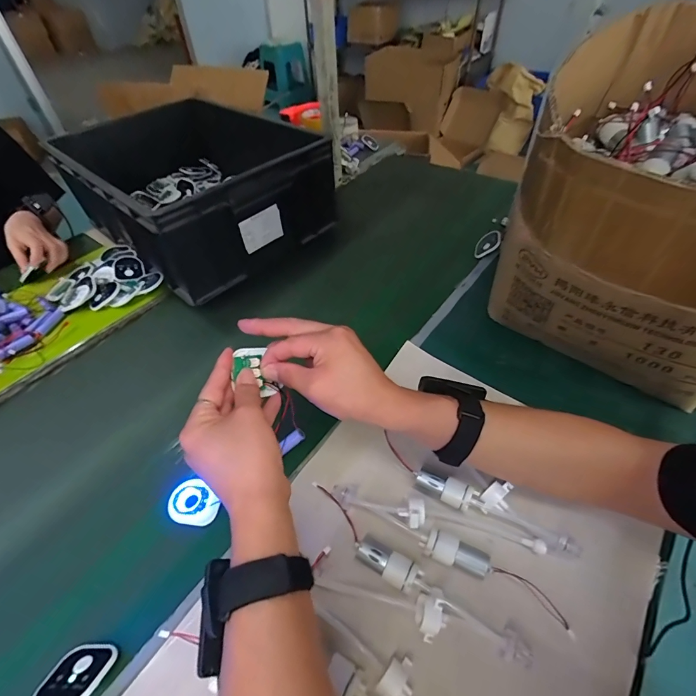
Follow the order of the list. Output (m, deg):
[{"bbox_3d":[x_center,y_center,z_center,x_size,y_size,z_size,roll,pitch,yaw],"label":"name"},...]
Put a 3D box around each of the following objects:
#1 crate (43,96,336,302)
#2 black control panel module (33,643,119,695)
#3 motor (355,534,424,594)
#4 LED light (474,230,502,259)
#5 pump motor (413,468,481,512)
[{"bbox_3d":[-0.318,-0.331,0.755,0.510,0.171,0.347,34,58,27],"label":"crate"},{"bbox_3d":[-0.224,0.270,0.306,0.049,0.004,0.058,-4,11,5],"label":"black control panel module"},{"bbox_3d":[0.037,0.205,0.357,0.060,0.023,0.025,25,54,22],"label":"motor"},{"bbox_3d":[0.243,-0.180,0.666,0.011,0.059,0.055,32,54,-21],"label":"LED light"},{"bbox_3d":[0.101,0.145,0.395,0.061,0.022,0.024,27,55,23],"label":"pump motor"}]

